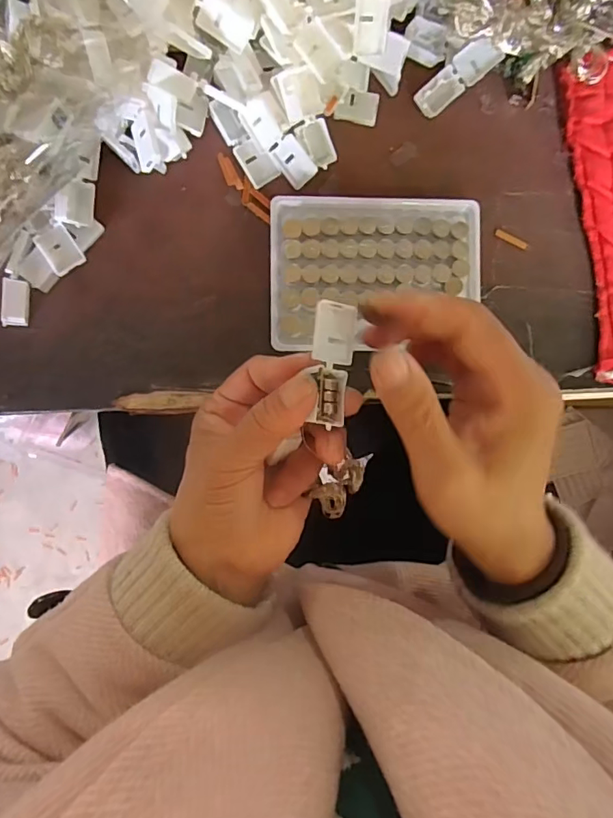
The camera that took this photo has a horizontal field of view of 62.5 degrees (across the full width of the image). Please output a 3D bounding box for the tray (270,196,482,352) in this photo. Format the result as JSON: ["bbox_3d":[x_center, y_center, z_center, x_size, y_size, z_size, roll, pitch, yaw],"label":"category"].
[{"bbox_3d":[0.043,-0.086,0.314,0.128,0.009,0.095,0,90,-3],"label":"tray"}]

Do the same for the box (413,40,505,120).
[{"bbox_3d":[0.095,-0.207,0.317,0.055,0.007,0.019,-35,91,13],"label":"box"}]

